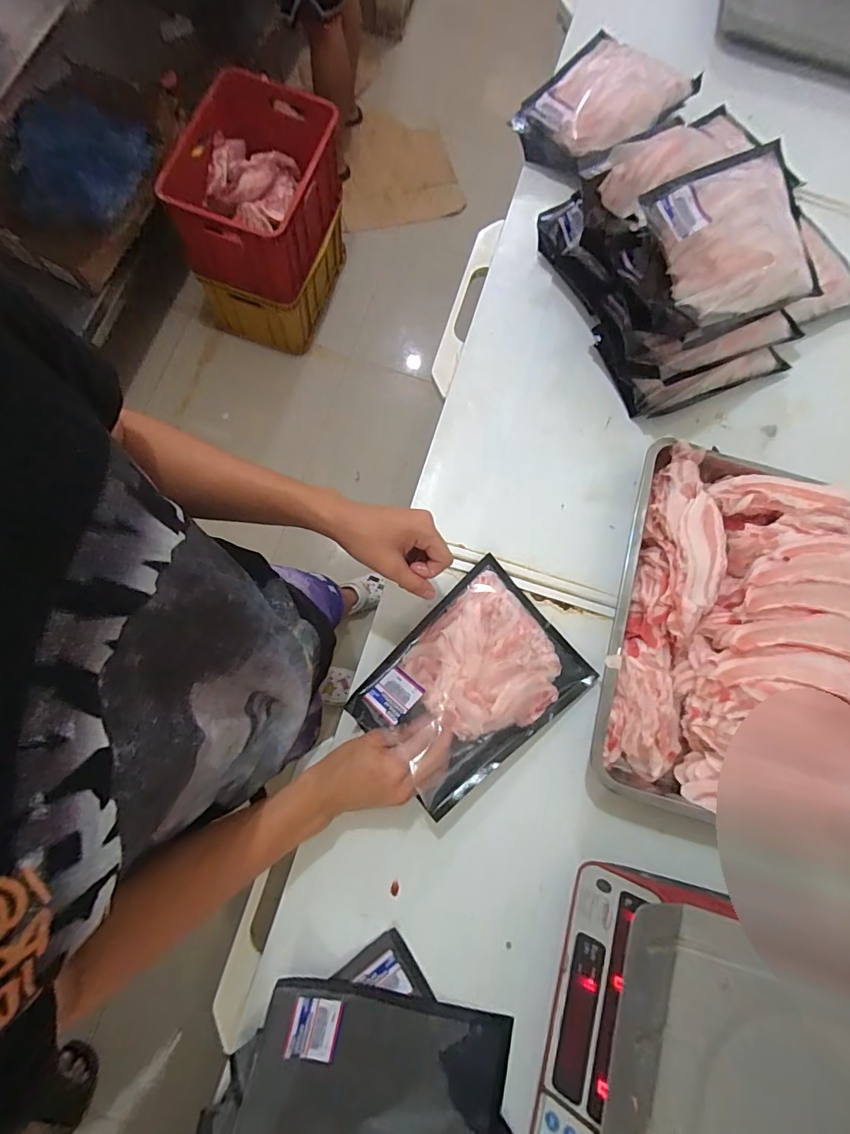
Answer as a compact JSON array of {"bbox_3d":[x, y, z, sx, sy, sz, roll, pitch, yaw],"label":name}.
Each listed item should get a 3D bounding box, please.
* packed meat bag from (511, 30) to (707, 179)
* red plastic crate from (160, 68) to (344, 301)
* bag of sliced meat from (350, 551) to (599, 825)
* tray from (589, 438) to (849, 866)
[{"bbox_3d":[0.277,-0.721,0.733,0.187,0.068,0.230,43,77,4],"label":"packed meat bag"},{"bbox_3d":[-0.535,-1.168,1.504,0.440,0.318,0.569,13,77,-3],"label":"red plastic crate"},{"bbox_3d":[0.057,0.135,0.540,0.248,0.058,0.190,-43,81,-10],"label":"bag of sliced meat"},{"bbox_3d":[0.387,0.078,0.547,0.319,0.097,0.431,16,77,2],"label":"tray"}]

